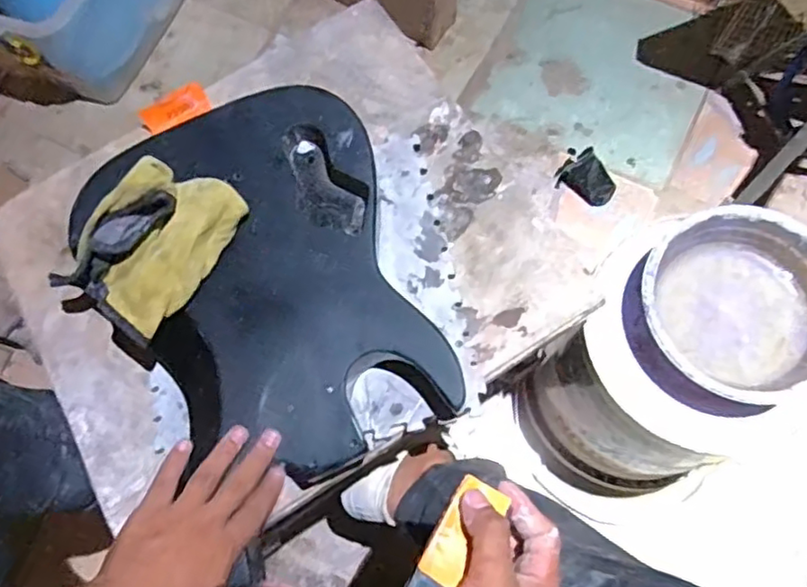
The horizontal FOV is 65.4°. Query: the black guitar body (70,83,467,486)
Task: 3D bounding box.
[{"bbox_3d":[-0.123,-0.017,0.591,0.261,0.054,0.363,-25,72,-7],"label":"black guitar body"}]

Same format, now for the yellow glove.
[{"bbox_3d":[-0.226,-0.042,0.565,0.109,0.069,0.168,39,78,14],"label":"yellow glove"}]

